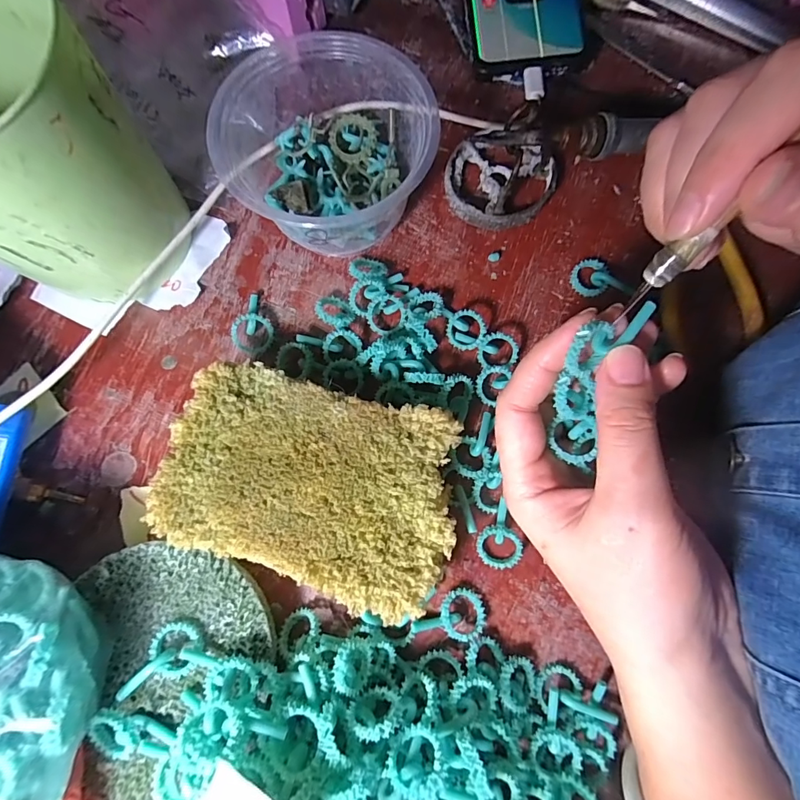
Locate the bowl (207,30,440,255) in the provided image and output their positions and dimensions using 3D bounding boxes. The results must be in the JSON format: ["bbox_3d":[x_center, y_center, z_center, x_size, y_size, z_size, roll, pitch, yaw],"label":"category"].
[{"bbox_3d":[-0.037,-0.136,0.241,0.110,0.063,0.101,0,78,0],"label":"bowl"}]

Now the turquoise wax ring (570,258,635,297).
[{"bbox_3d":[0.121,-0.074,0.252,0.032,0.014,0.024,9,79,2],"label":"turquoise wax ring"}]

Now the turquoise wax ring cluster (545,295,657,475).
[{"bbox_3d":[0.077,-0.007,0.169,0.023,0.016,0.067,10,121,2],"label":"turquoise wax ring cluster"}]

